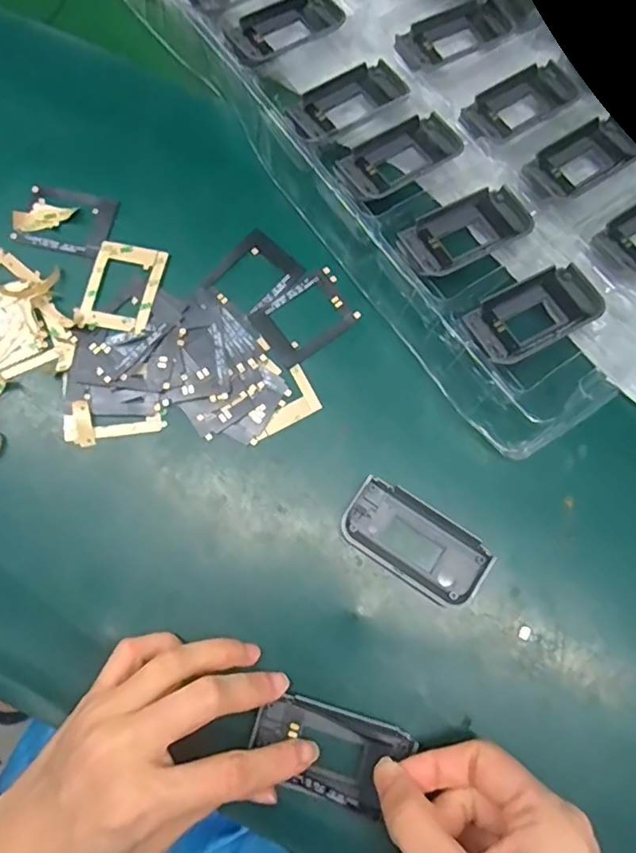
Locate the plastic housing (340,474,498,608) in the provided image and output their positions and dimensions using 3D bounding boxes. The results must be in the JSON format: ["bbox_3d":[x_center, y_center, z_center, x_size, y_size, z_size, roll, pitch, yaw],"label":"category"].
[{"bbox_3d":[0.050,0.060,0.298,0.075,0.008,0.039,33,79,7],"label":"plastic housing"}]

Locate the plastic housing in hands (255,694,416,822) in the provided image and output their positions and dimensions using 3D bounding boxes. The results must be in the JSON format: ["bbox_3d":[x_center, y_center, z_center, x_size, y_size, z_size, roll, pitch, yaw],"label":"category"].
[{"bbox_3d":[0.005,0.153,0.271,0.071,0.012,0.038,18,78,4],"label":"plastic housing in hands"}]

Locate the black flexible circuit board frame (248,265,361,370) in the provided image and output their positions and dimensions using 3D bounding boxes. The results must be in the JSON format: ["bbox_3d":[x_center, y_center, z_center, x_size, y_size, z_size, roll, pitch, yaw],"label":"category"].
[{"bbox_3d":[-0.006,-0.063,0.328,0.055,0.004,0.039,-36,80,-8],"label":"black flexible circuit board frame"}]

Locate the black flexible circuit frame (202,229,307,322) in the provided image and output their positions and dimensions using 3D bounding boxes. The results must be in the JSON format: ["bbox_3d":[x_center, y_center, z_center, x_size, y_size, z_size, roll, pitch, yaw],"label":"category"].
[{"bbox_3d":[-0.037,-0.086,0.332,0.040,0.004,0.052,38,80,8],"label":"black flexible circuit frame"}]

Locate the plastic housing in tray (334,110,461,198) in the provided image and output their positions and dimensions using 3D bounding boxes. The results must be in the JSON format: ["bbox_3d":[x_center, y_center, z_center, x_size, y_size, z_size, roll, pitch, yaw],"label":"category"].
[{"bbox_3d":[0.050,-0.160,0.337,0.076,0.008,0.039,-35,80,-8],"label":"plastic housing in tray"}]

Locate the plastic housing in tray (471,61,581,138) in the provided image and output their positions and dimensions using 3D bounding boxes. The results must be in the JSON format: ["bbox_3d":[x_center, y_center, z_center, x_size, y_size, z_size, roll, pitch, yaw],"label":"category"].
[{"bbox_3d":[0.130,-0.204,0.360,0.071,0.009,0.037,-33,79,-7],"label":"plastic housing in tray"}]

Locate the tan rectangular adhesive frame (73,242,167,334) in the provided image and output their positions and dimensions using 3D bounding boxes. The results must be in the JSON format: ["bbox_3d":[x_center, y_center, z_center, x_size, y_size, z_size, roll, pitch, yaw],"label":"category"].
[{"bbox_3d":[-0.112,-0.080,0.328,0.040,0.004,0.053,11,77,2],"label":"tan rectangular adhesive frame"}]

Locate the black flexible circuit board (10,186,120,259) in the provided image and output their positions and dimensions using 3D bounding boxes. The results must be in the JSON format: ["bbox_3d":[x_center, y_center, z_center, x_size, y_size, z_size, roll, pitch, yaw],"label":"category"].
[{"bbox_3d":[-0.148,-0.120,0.340,0.054,0.004,0.038,12,78,2],"label":"black flexible circuit board"}]

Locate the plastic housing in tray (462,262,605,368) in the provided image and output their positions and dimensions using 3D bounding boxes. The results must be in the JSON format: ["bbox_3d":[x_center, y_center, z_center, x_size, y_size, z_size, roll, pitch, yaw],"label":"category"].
[{"bbox_3d":[0.117,-0.061,0.308,0.077,0.012,0.038,-29,79,-6],"label":"plastic housing in tray"}]

